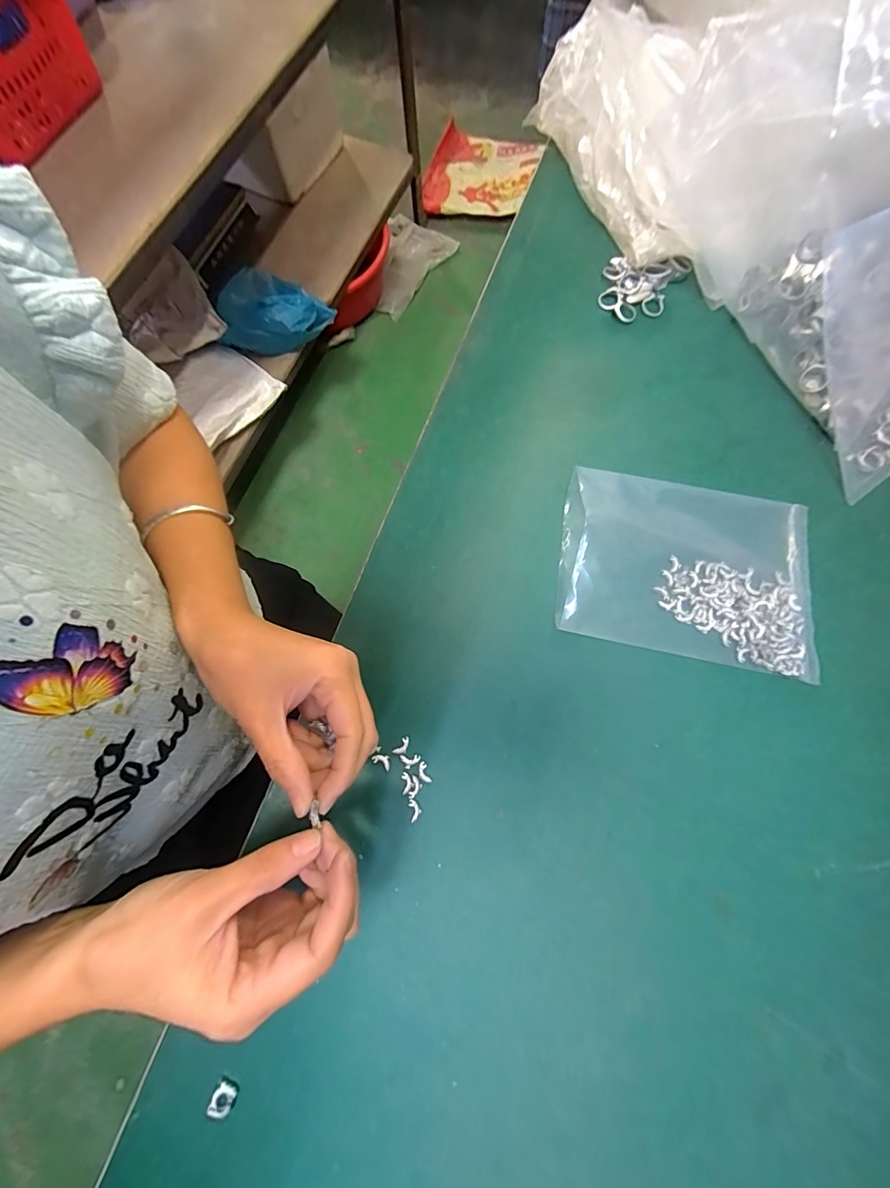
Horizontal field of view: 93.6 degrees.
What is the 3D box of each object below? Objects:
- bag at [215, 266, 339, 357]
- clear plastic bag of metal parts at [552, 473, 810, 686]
[{"bbox_3d":[-0.402,-0.675,1.012,0.260,0.113,0.175,4,74,3],"label":"bag"},{"bbox_3d":[0.188,-0.024,0.315,0.188,0.036,0.135,9,75,2],"label":"clear plastic bag of metal parts"}]

